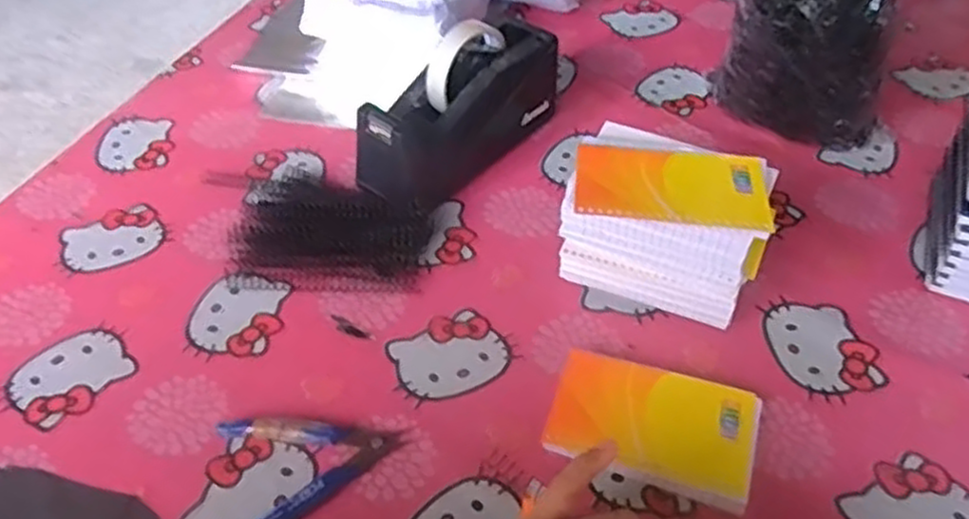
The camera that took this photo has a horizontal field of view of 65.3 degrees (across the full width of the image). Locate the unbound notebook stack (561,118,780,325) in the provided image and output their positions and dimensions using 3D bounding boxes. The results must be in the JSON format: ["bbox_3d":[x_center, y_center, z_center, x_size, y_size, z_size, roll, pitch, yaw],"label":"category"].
[{"bbox_3d":[0.132,-0.023,0.562,0.140,0.108,0.104,10,47,11],"label":"unbound notebook stack"}]

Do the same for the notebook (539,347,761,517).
[{"bbox_3d":[0.114,0.110,0.505,0.133,0.014,0.080,14,48,14],"label":"notebook"}]

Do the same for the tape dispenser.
[{"bbox_3d":[-0.024,-0.128,0.658,0.078,0.105,0.205,28,53,25],"label":"tape dispenser"}]

